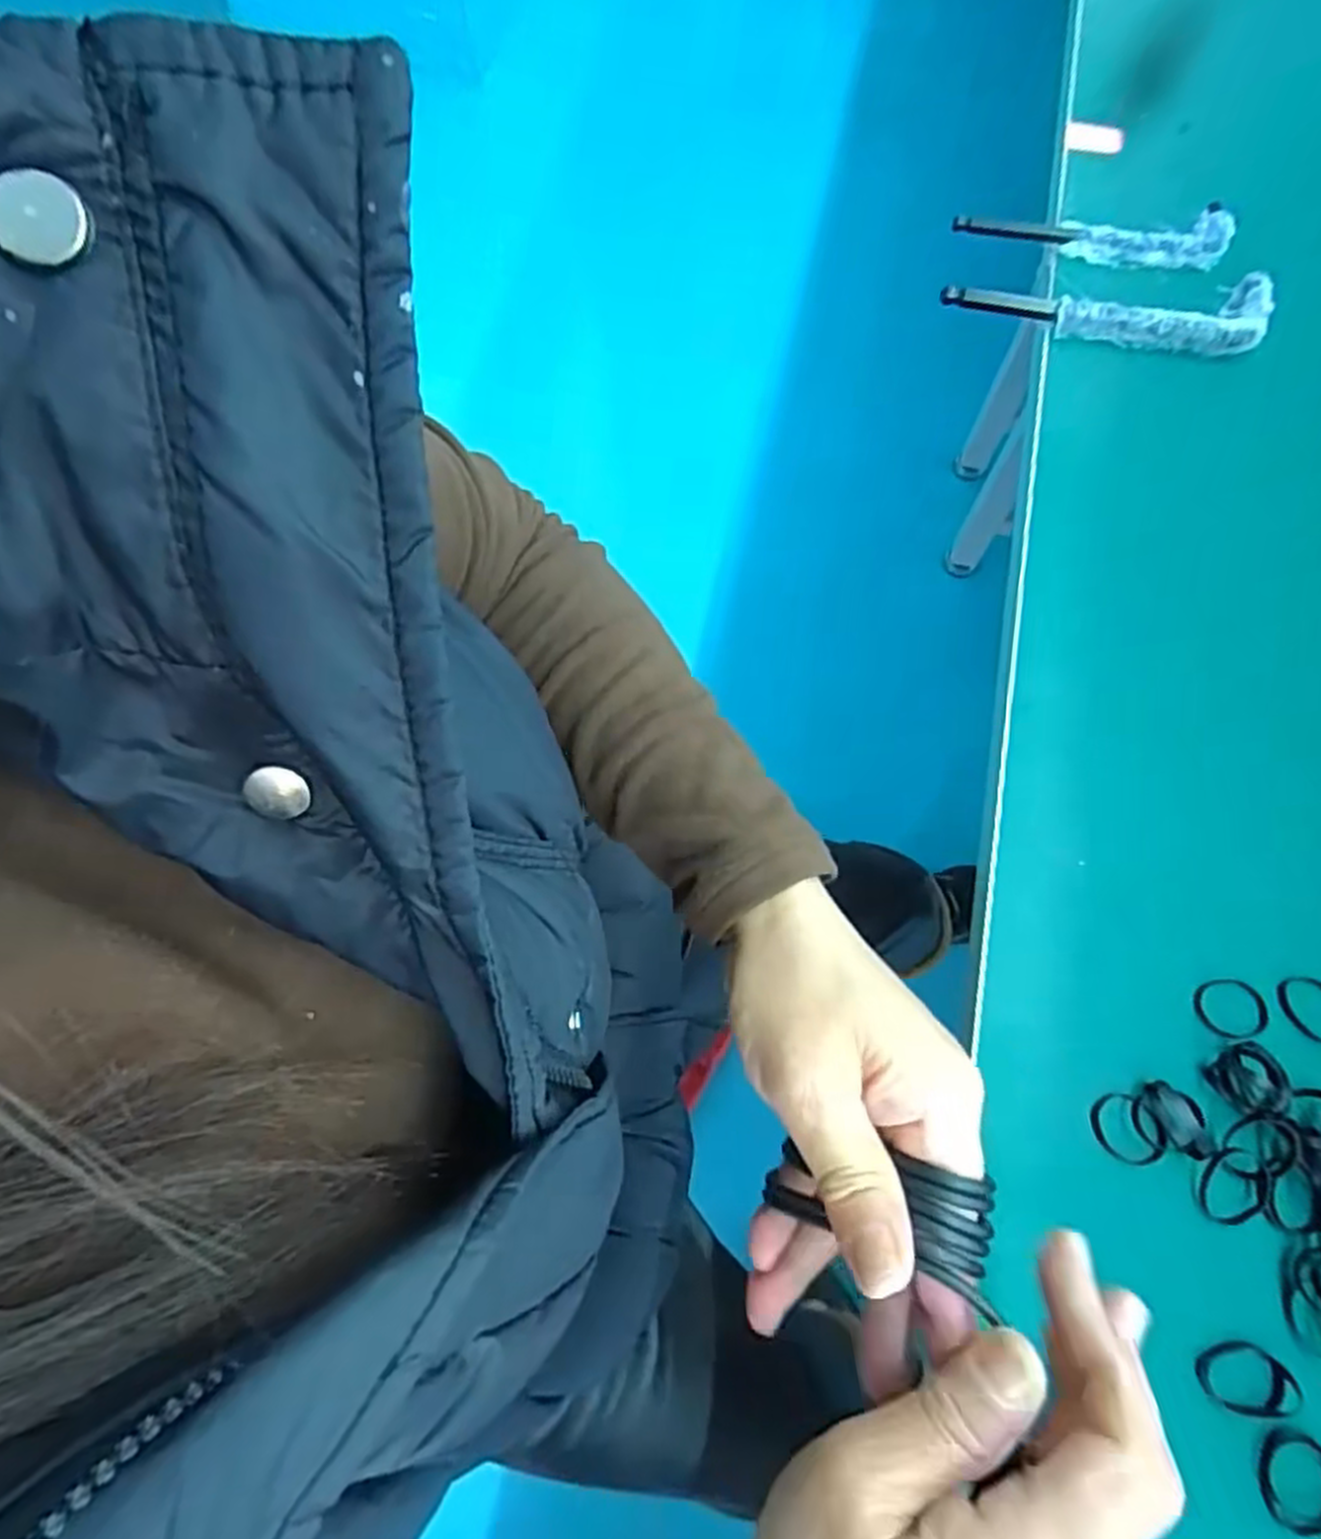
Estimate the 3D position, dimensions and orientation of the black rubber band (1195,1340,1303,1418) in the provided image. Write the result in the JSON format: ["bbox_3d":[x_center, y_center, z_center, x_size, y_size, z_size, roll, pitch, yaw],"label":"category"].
[{"bbox_3d":[0.214,0.221,0.282,0.032,0.004,0.022,0,70,2],"label":"black rubber band"}]

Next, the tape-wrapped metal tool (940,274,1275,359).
[{"bbox_3d":[0.258,-0.265,0.451,0.183,0.016,0.039,3,70,3],"label":"tape-wrapped metal tool"}]

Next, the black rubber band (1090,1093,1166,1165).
[{"bbox_3d":[0.186,0.143,0.312,0.026,0.006,0.026,-5,77,22],"label":"black rubber band"}]

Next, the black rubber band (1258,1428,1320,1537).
[{"bbox_3d":[0.225,0.251,0.275,0.028,0.005,0.028,-37,68,0],"label":"black rubber band"}]

